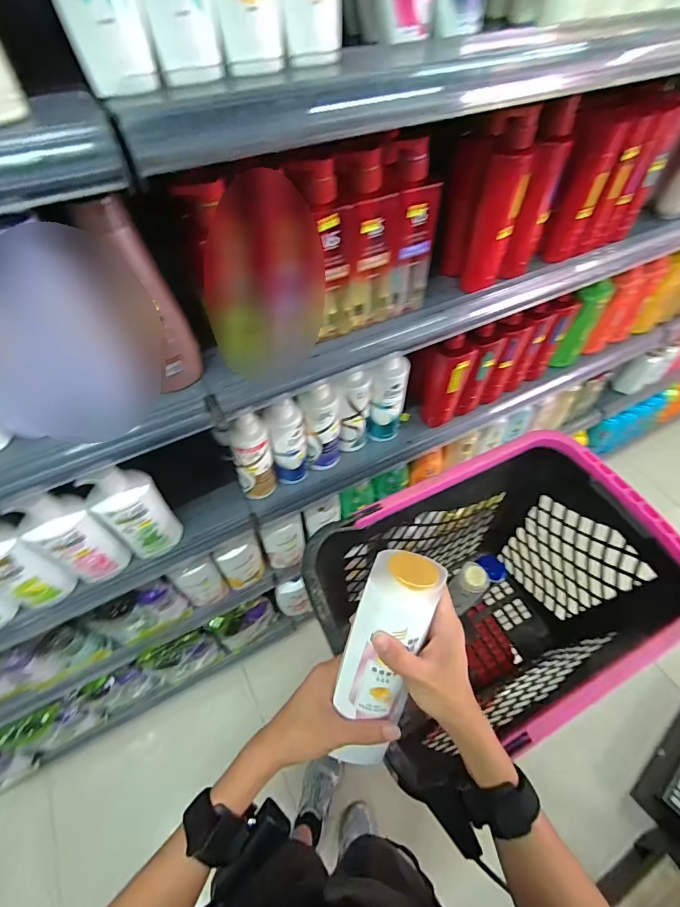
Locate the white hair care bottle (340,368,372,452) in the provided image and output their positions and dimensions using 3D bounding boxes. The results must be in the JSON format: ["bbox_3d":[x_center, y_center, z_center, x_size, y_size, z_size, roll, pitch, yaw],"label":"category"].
[{"bbox_3d":[0.031,-0.079,0.818,0.054,0.204,0.049,5,54,3],"label":"white hair care bottle"}]

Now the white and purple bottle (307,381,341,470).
[{"bbox_3d":[-0.029,-0.044,0.790,0.057,0.201,0.052,0,54,0],"label":"white and purple bottle"}]

